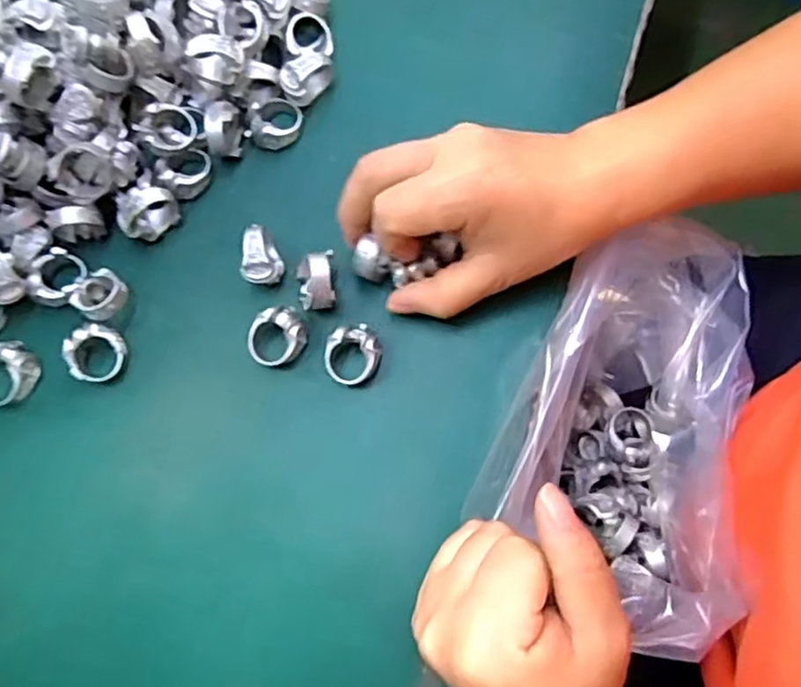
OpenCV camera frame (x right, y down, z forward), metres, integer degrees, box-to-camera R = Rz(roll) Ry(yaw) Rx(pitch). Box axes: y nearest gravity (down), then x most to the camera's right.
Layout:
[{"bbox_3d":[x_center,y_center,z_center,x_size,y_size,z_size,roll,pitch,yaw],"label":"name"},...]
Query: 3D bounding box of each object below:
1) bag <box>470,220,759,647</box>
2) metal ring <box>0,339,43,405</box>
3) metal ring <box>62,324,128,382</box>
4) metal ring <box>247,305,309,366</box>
[{"bbox_3d":[0.118,0.034,0.351,0.111,0.136,0.195,25,78,7],"label":"bag"},{"bbox_3d":[-0.198,0.015,0.338,0.033,0.010,0.029,-37,75,-5],"label":"metal ring"},{"bbox_3d":[-0.152,0.005,0.337,0.028,0.011,0.027,-1,75,5],"label":"metal ring"},{"bbox_3d":[-0.061,-0.003,0.330,0.029,0.010,0.025,-32,74,-4],"label":"metal ring"}]

